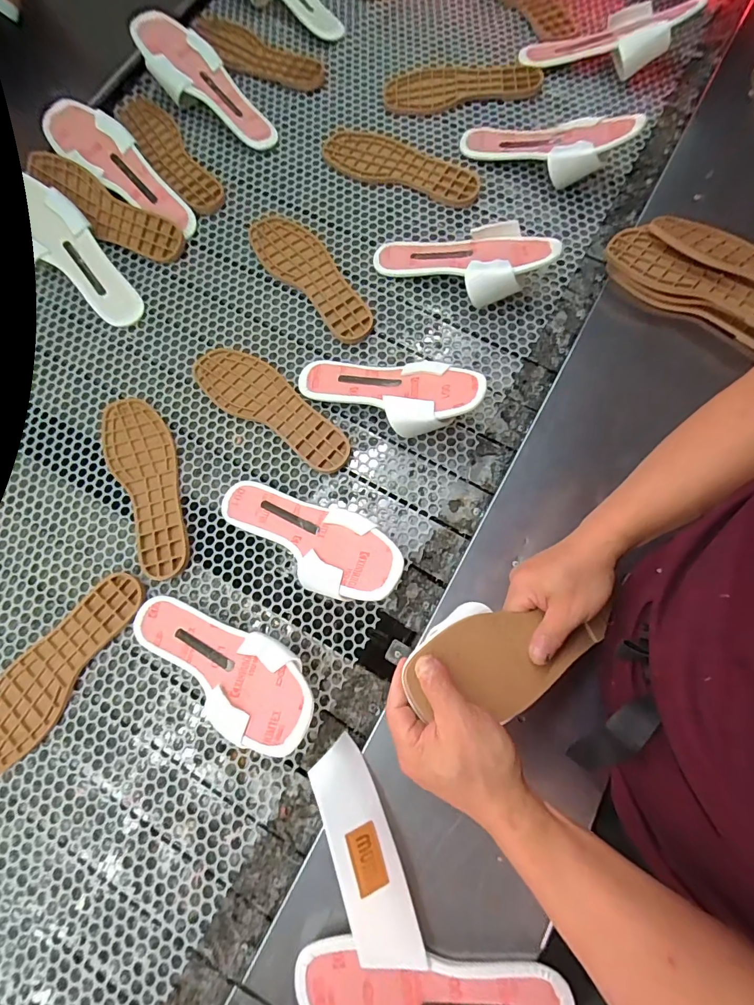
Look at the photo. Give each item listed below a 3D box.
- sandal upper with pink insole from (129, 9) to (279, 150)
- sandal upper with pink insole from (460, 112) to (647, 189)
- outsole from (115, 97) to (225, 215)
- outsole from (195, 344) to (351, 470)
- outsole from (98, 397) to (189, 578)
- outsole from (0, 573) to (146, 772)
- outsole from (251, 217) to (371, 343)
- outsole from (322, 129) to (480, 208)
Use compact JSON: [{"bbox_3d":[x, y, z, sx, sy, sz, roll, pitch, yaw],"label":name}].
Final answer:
[{"bbox_3d":[-0.263,-0.663,0.667,0.247,0.035,0.091,37,80,-11],"label":"sandal upper with pink insole"},{"bbox_3d":[0.248,-0.526,0.627,0.259,0.060,0.072,29,78,30],"label":"sandal upper with pink insole"},{"bbox_3d":[-0.332,-0.560,0.671,0.072,0.019,0.265,-33,78,-6],"label":"outsole"},{"bbox_3d":[-0.143,-0.136,0.575,0.256,0.013,0.086,33,80,8],"label":"outsole"},{"bbox_3d":[-0.299,-0.029,0.552,0.086,0.012,0.256,-25,77,-4],"label":"outsole"},{"bbox_3d":[-0.385,0.194,0.502,0.085,0.008,0.256,33,80,8],"label":"outsole"},{"bbox_3d":[-0.096,-0.338,0.618,0.087,0.013,0.256,-39,79,-7],"label":"outsole"},{"bbox_3d":[0.036,-0.531,0.658,0.258,0.012,0.086,23,78,7],"label":"outsole"}]

